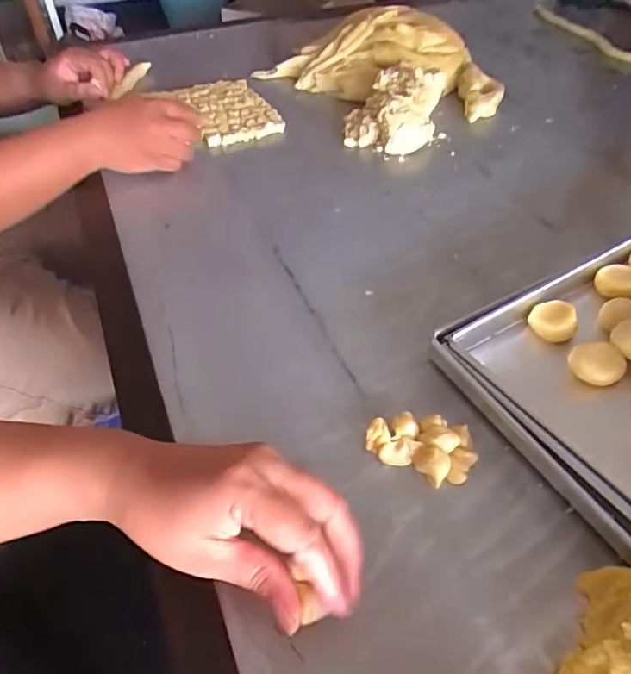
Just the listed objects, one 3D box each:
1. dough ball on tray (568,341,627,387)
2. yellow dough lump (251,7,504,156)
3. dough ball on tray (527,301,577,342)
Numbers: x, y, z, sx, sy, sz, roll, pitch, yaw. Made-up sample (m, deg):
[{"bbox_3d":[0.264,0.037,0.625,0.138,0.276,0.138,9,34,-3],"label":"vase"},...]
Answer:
[{"bbox_3d":[0.227,0.026,0.412,0.034,0.030,0.039,-33,55,-26],"label":"dough ball on tray"},{"bbox_3d":[0.107,-0.427,0.817,0.286,0.095,0.371,-25,52,-21],"label":"yellow dough lump"},{"bbox_3d":[0.211,-0.013,0.454,0.034,0.033,0.038,6,48,5],"label":"dough ball on tray"}]

